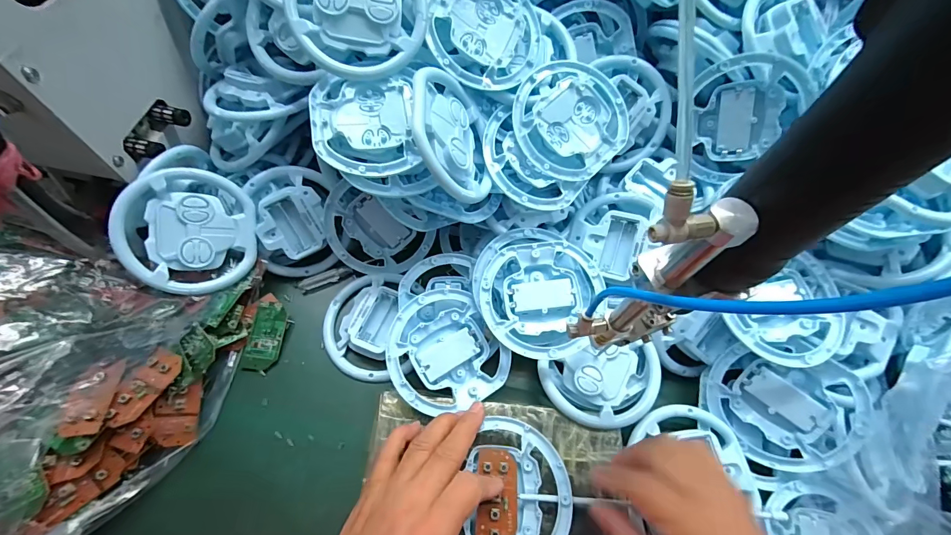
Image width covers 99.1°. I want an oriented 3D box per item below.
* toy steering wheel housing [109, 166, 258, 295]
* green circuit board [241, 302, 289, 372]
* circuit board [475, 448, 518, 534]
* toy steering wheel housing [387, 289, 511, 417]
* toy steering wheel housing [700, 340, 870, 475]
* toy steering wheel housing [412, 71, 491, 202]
[{"bbox_3d":[-0.245,-0.030,0.346,0.098,0.018,0.106,3,85,-37],"label":"toy steering wheel housing"},{"bbox_3d":[-0.191,0.062,0.368,0.028,0.009,0.061,9,72,-9],"label":"green circuit board"},{"bbox_3d":[0.016,0.165,0.293,0.029,0.007,0.060,5,60,-1],"label":"circuit board"},{"bbox_3d":[-0.028,0.073,0.347,0.096,0.021,0.096,6,65,-14],"label":"toy steering wheel housing"},{"bbox_3d":[0.250,0.115,0.339,0.104,0.028,0.091,20,97,25],"label":"toy steering wheel housing"},{"bbox_3d":[-0.019,-0.101,0.317,0.094,0.016,0.101,-43,115,-55],"label":"toy steering wheel housing"}]

